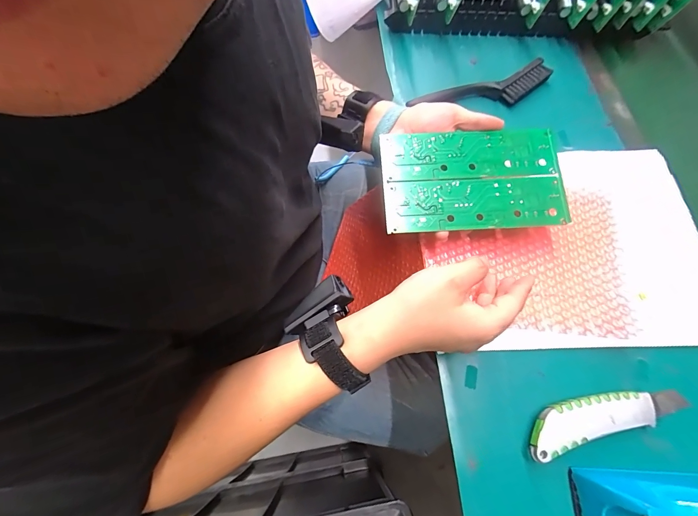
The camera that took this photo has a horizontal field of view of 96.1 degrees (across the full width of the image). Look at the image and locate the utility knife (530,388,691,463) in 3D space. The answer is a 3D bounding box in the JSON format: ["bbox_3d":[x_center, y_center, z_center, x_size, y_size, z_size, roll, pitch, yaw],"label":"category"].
[{"bbox_3d":[0.242,0.144,0.293,0.171,0.025,0.037,-12,69,-8],"label":"utility knife"}]

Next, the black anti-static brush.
[{"bbox_3d":[0.198,-0.239,0.451,0.209,0.019,0.056,-20,70,-11],"label":"black anti-static brush"}]

